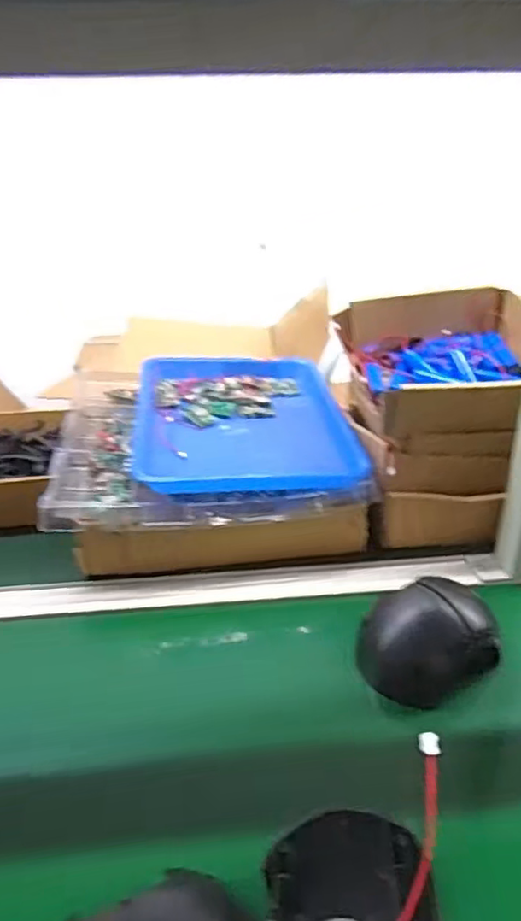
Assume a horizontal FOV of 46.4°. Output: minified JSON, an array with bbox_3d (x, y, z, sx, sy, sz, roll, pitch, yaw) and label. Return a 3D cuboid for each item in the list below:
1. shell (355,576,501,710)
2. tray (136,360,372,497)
[{"bbox_3d":[0.143,0.149,0.518,0.106,0.069,0.079,-11,29,-22],"label":"shell"},{"bbox_3d":[-0.024,-0.060,0.754,0.249,0.038,0.323,-3,33,-6],"label":"tray"}]

